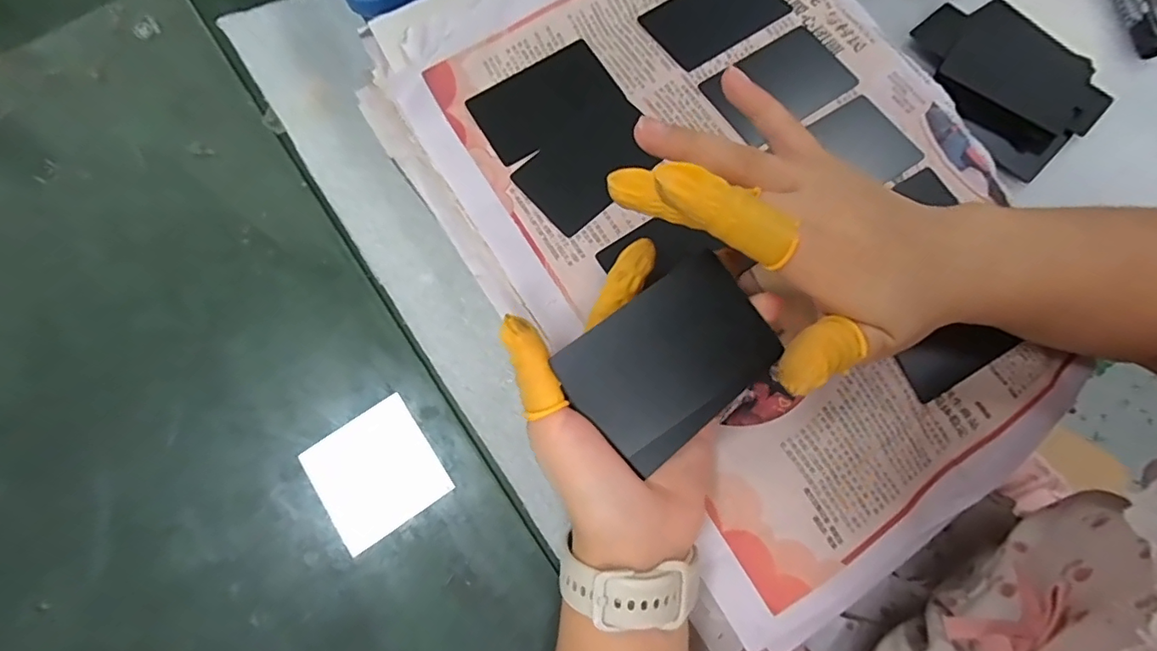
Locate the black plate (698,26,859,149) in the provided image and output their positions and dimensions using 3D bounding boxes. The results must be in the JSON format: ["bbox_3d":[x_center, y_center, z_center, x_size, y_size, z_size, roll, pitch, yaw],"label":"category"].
[{"bbox_3d":[0.122,-0.147,0.322,0.085,0.007,0.052,-31,76,-8],"label":"black plate"}]

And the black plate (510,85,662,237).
[{"bbox_3d":[0.007,-0.098,0.311,0.085,0.006,0.057,-43,74,-7],"label":"black plate"}]

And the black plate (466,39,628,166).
[{"bbox_3d":[-0.020,-0.136,0.324,0.084,0.007,0.054,-31,78,-7],"label":"black plate"}]

